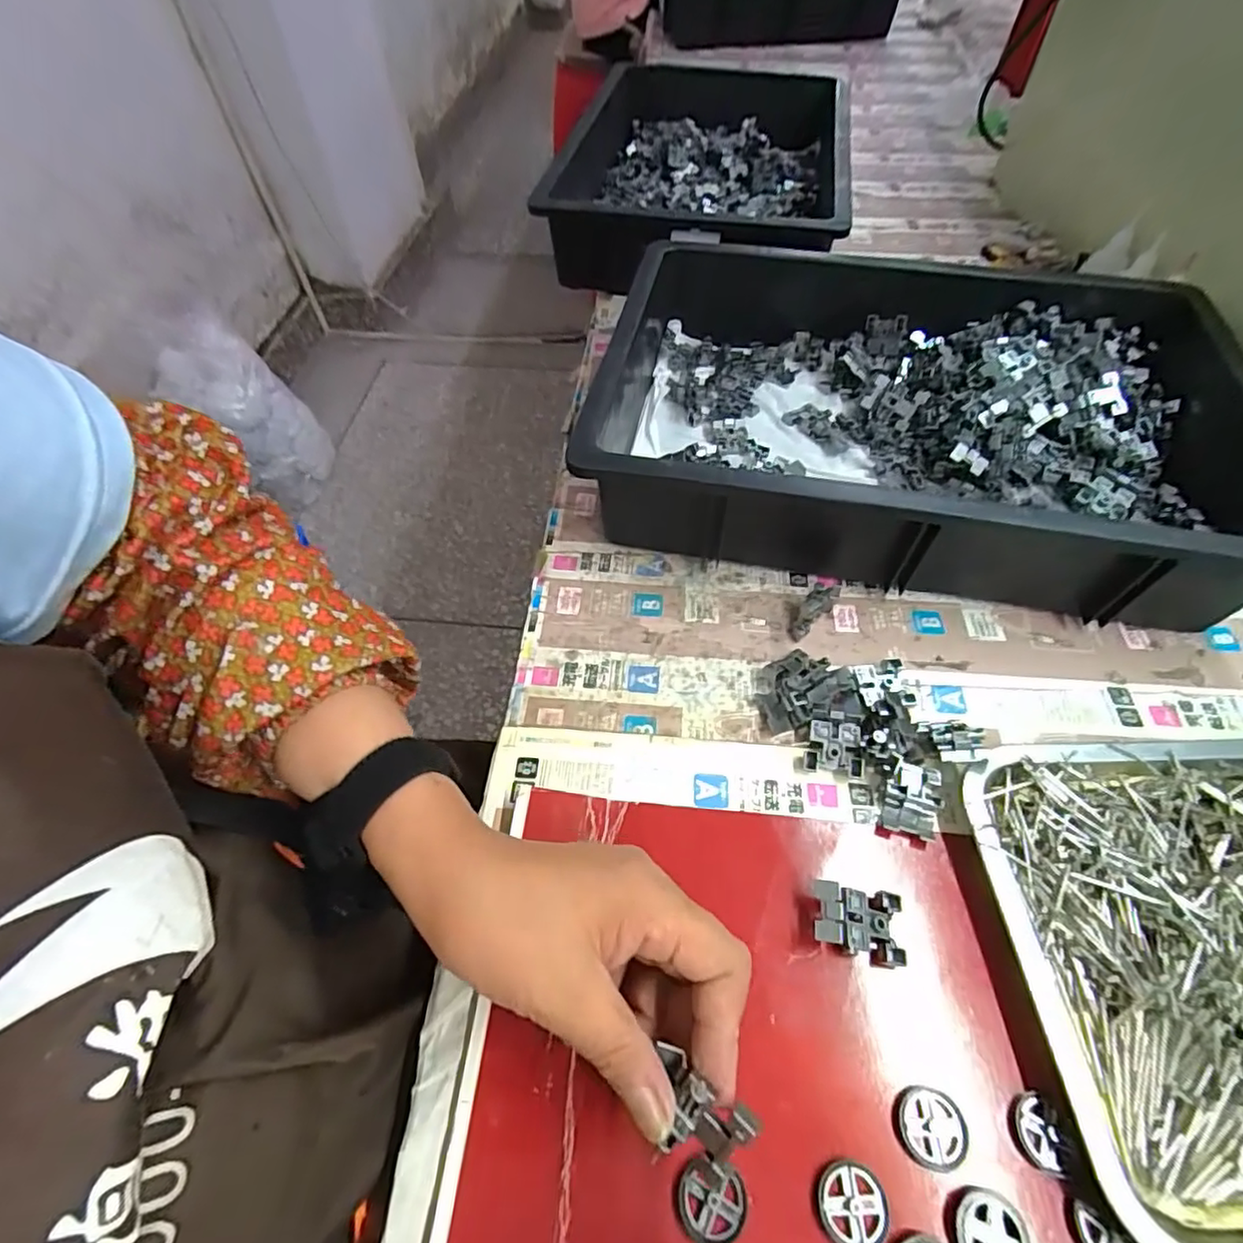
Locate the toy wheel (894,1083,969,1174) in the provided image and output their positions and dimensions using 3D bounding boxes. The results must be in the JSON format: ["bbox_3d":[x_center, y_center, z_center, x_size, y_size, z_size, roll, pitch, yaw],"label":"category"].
[{"bbox_3d":[0.130,0.211,0.256,0.028,0.004,0.027,0,55,1],"label":"toy wheel"}]

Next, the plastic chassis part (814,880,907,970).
[{"bbox_3d":[0.114,0.144,0.295,0.043,0.019,0.031,8,56,6],"label":"plastic chassis part"}]

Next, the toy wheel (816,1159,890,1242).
[{"bbox_3d":[0.092,0.231,0.242,0.027,0.004,0.027,0,55,1],"label":"toy wheel"}]

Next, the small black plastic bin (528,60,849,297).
[{"bbox_3d":[0.098,-0.541,0.735,0.311,0.101,0.493,9,56,7],"label":"small black plastic bin"}]

